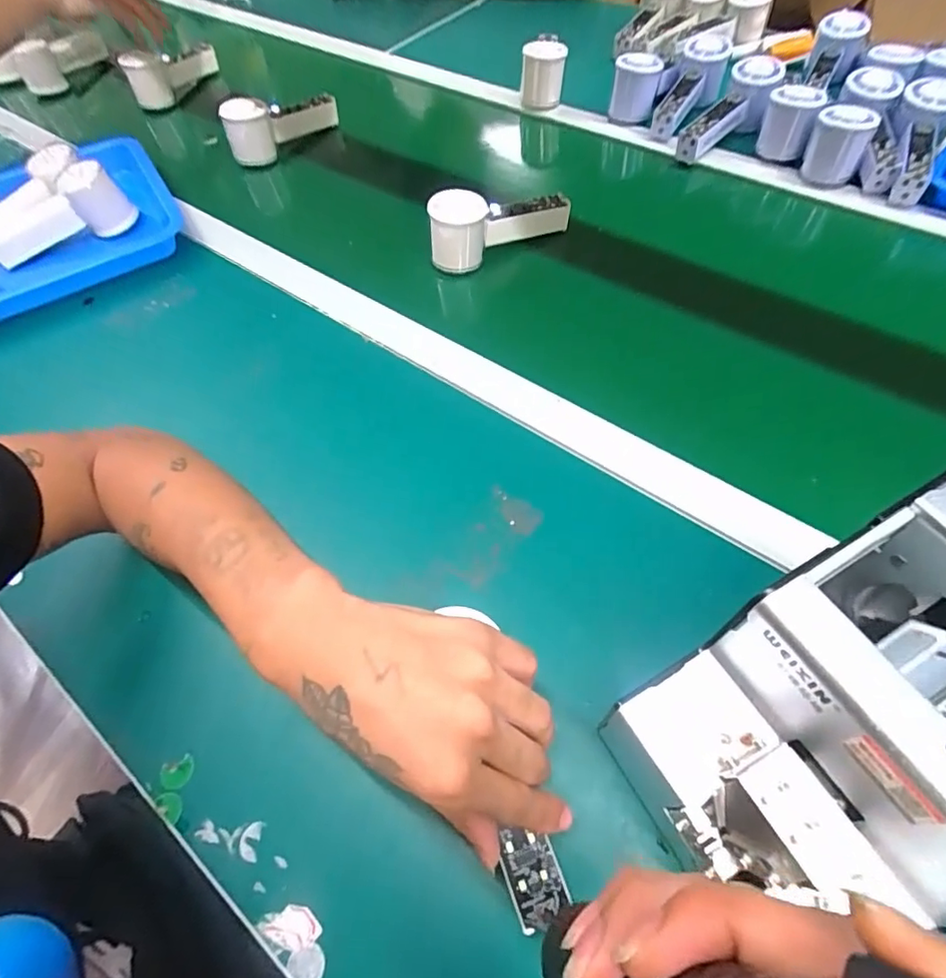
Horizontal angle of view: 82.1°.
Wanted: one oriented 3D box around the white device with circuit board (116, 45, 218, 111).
[{"bbox_3d":[-0.448,-0.643,0.825,0.052,0.059,0.164,24,63,17],"label":"white device with circuit board"}]

